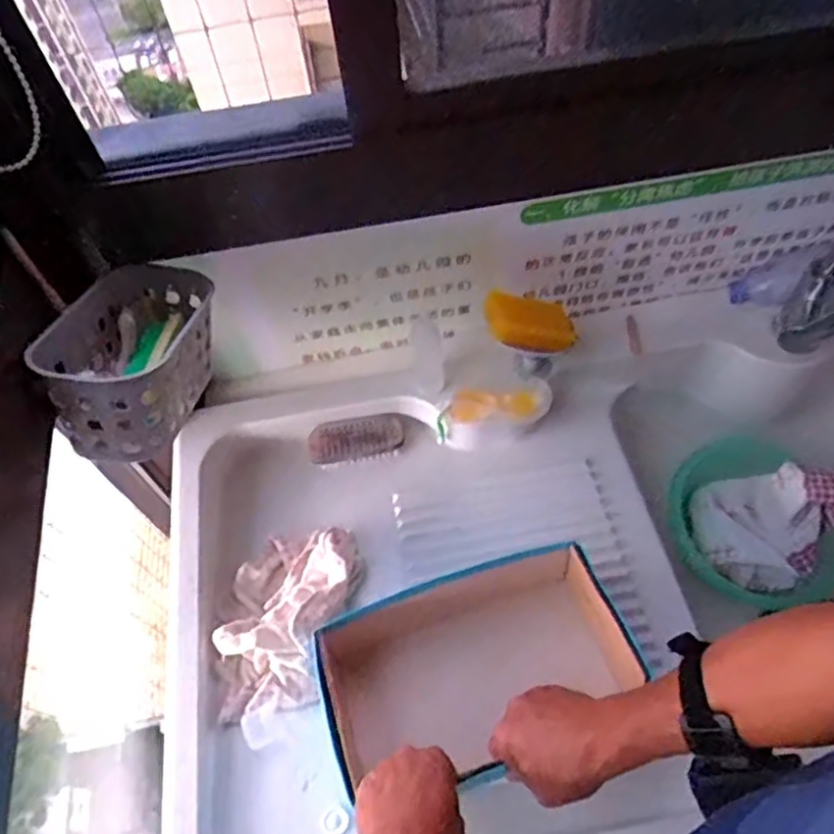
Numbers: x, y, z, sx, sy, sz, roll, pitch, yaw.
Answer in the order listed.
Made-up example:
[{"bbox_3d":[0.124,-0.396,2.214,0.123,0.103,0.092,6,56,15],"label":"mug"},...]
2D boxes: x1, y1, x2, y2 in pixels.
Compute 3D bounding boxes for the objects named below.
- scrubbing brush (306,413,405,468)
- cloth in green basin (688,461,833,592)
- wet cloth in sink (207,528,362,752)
[{"bbox_3d":[-0.080,0.029,0.883,0.125,0.023,0.060,-10,58,-2],"label":"scrubbing brush"},{"bbox_3d":[0.459,0.129,0.881,0.187,0.080,0.159,-33,61,-15],"label":"cloth in green basin"},{"bbox_3d":[-0.151,0.215,0.728,0.135,0.063,0.236,15,61,13],"label":"wet cloth in sink"}]

